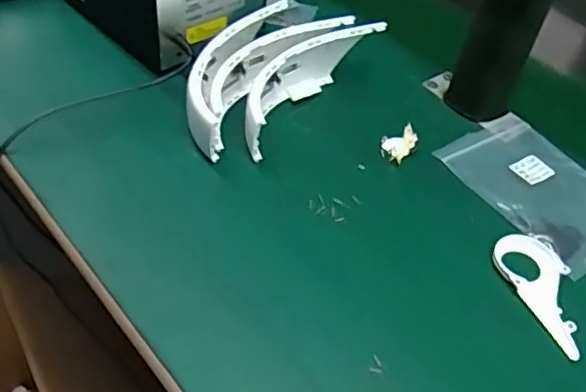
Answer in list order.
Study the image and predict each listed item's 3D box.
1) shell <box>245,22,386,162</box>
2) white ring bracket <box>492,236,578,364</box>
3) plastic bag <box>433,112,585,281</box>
[{"bbox_3d":[0.008,-0.102,0.515,0.049,0.044,0.179,32,53,21],"label":"shell"},{"bbox_3d":[0.172,0.064,0.408,0.050,0.004,0.095,-6,50,-11],"label":"white ring bracket"},{"bbox_3d":[0.203,-0.009,0.489,0.110,0.010,0.153,-22,53,-25],"label":"plastic bag"}]

